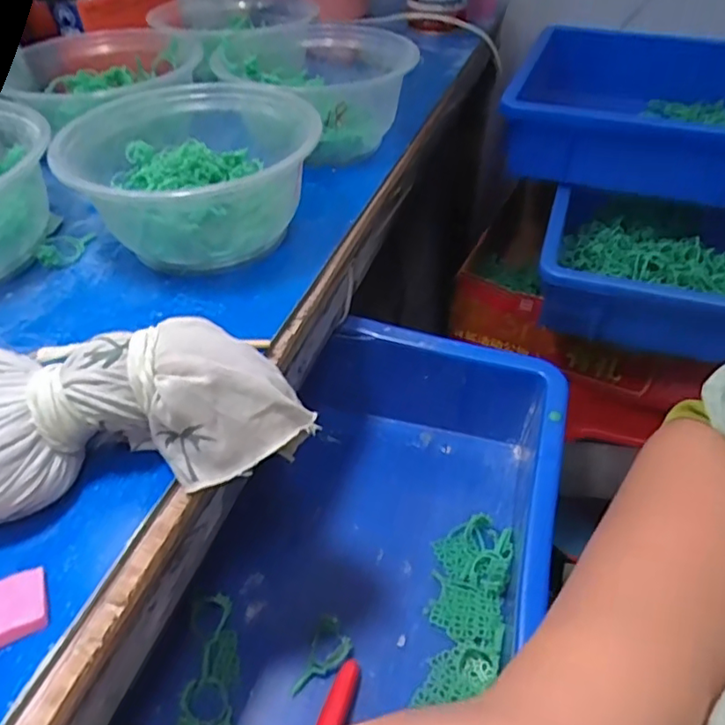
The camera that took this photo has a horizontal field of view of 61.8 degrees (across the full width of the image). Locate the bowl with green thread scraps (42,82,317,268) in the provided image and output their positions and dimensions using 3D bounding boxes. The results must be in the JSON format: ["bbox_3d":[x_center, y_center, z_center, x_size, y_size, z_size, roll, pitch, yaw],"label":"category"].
[{"bbox_3d":[-0.100,-0.107,0.343,0.121,0.064,0.119,-1,43,1],"label":"bowl with green thread scraps"}]

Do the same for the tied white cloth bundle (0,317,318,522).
[{"bbox_3d":[-0.092,0.020,0.224,0.140,0.046,0.052,-15,45,-13],"label":"tied white cloth bundle"}]

